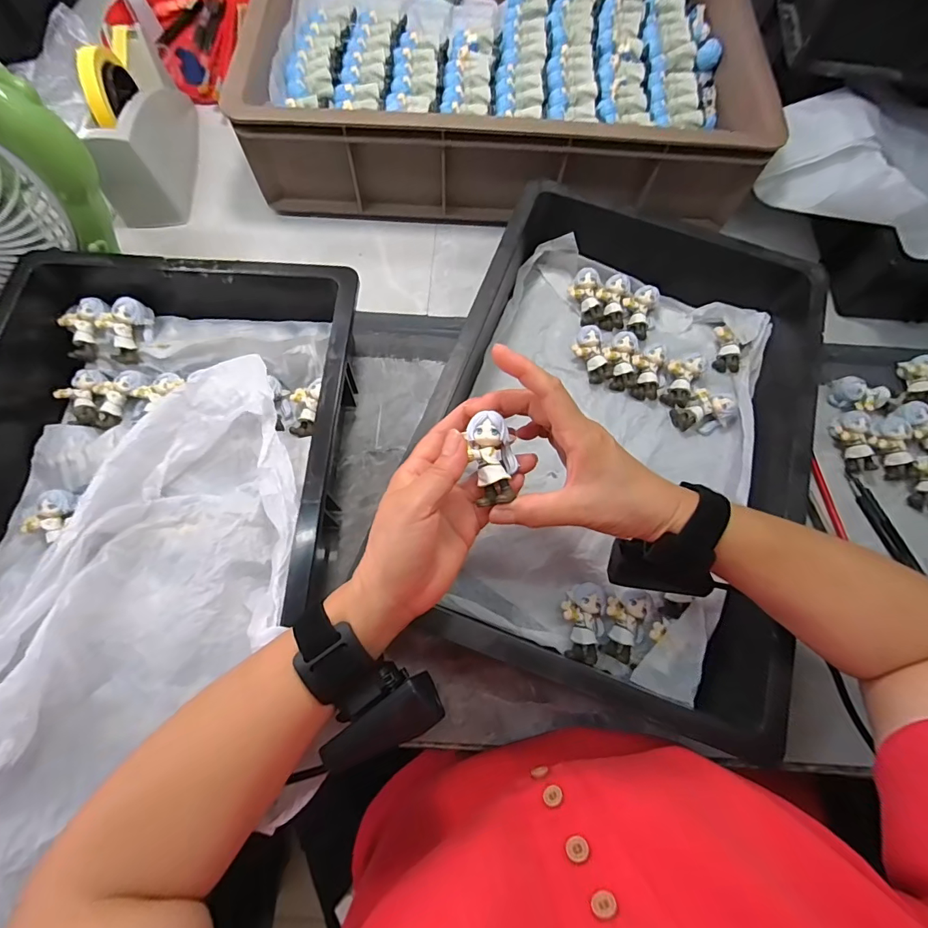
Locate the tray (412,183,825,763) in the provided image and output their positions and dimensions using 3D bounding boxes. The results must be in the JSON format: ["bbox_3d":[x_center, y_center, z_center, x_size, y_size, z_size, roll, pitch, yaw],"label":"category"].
[{"bbox_3d":[0.138,-0.038,0.406,0.304,0.097,0.445,20,71,5],"label":"tray"}]

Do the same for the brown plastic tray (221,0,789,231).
[{"bbox_3d":[0.051,-0.492,0.546,0.564,0.110,0.380,2,70,-1],"label":"brown plastic tray"}]

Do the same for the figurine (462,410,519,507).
[{"bbox_3d":[0.021,-0.003,0.287,0.031,0.020,0.055,-6,71,-4],"label":"figurine"}]

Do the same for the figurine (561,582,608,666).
[{"bbox_3d":[0.103,0.135,0.373,0.038,0.022,0.063,-1,71,-2],"label":"figurine"}]

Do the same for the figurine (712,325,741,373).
[{"bbox_3d":[0.285,-0.126,0.477,0.026,0.019,0.052,-4,87,-3],"label":"figurine"}]

